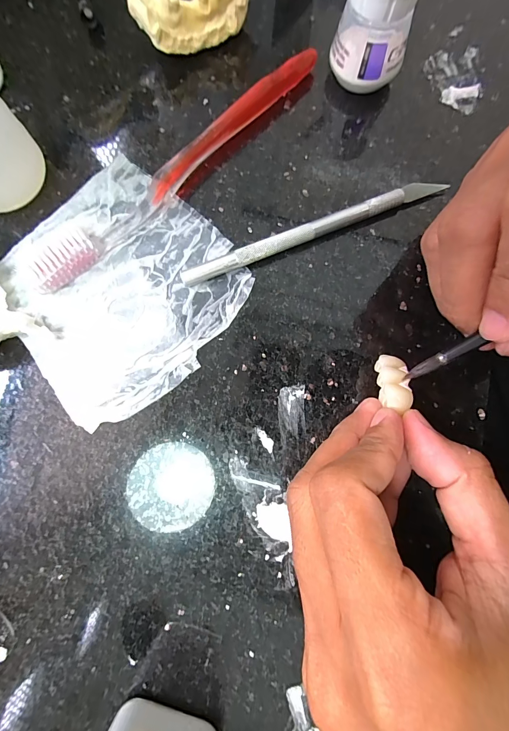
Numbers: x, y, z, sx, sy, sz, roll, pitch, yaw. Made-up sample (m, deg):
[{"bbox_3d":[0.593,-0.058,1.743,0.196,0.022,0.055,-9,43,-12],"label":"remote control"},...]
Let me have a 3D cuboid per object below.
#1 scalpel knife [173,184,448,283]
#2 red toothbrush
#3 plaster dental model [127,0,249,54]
[{"bbox_3d":[0.029,-0.066,0.158,0.135,0.009,0.007,-22,80,-3],"label":"scalpel knife"},{"bbox_3d":[-0.035,-0.101,0.164,0.183,0.013,0.015,-42,82,-6],"label":"red toothbrush"},{"bbox_3d":[-0.030,-0.190,0.171,0.064,0.030,0.025,-40,82,-6],"label":"plaster dental model"}]

